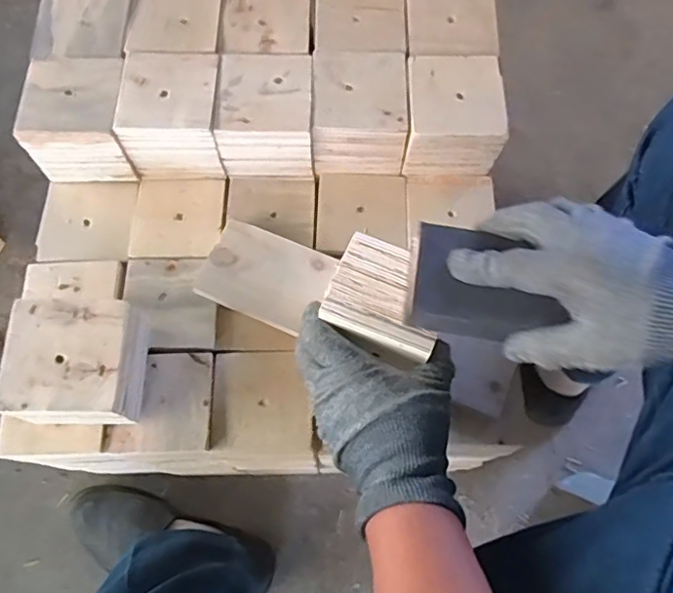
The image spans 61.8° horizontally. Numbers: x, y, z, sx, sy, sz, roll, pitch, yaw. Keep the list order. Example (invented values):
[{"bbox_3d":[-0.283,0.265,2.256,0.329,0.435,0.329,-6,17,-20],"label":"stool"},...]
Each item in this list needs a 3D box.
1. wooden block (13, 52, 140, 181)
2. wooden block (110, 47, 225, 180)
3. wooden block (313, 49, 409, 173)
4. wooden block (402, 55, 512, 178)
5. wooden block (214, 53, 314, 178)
[{"bbox_3d":[-0.252,-0.176,0.559,0.093,0.070,0.100,-3,72,-1],"label":"wooden block"},{"bbox_3d":[-0.159,-0.178,0.568,0.091,0.087,0.101,1,71,0],"label":"wooden block"},{"bbox_3d":[0.024,-0.185,0.573,0.090,0.076,0.098,0,71,0],"label":"wooden block"},{"bbox_3d":[0.116,-0.179,0.569,0.091,0.075,0.097,1,71,0],"label":"wooden block"},{"bbox_3d":[-0.067,-0.178,0.570,0.091,0.081,0.098,0,71,0],"label":"wooden block"}]

